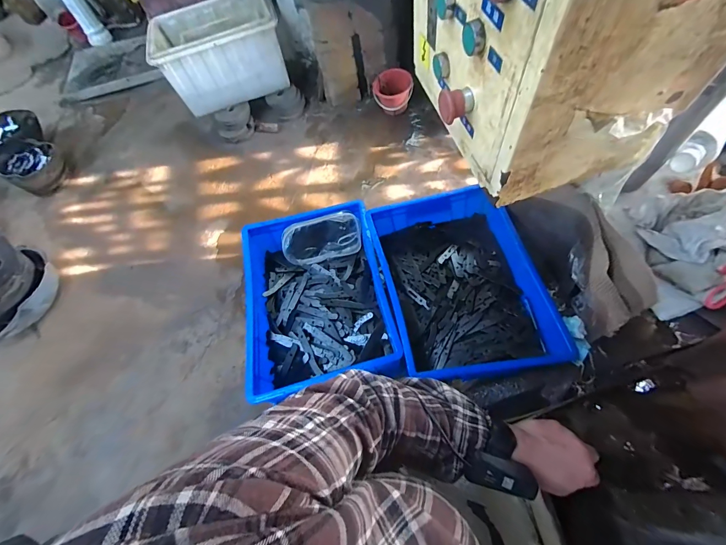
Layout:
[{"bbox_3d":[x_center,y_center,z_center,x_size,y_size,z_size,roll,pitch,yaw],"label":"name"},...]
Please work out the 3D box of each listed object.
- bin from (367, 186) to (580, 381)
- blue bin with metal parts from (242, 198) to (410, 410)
[{"bbox_3d":[0.193,0.015,0.715,0.294,0.120,0.408,-11,66,-3],"label":"bin"},{"bbox_3d":[-0.103,0.043,0.731,0.292,0.126,0.402,-11,66,-3],"label":"blue bin with metal parts"}]

